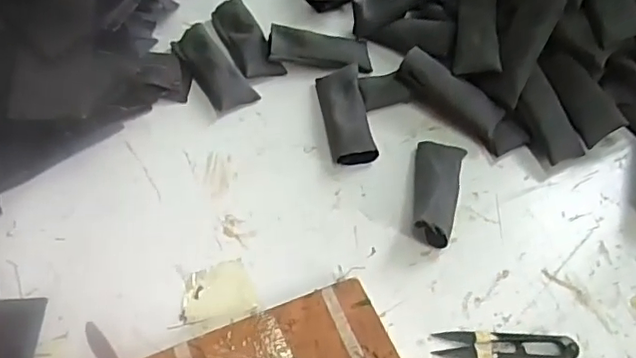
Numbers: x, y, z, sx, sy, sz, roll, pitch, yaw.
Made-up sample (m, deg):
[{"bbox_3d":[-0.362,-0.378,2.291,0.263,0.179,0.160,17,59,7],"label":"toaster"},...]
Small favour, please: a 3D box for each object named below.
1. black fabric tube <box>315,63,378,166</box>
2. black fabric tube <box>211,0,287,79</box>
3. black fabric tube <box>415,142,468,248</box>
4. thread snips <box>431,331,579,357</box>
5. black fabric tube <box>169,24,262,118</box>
[{"bbox_3d":[0.026,-0.057,0.529,0.038,0.021,0.104,-5,54,-9],"label":"black fabric tube"},{"bbox_3d":[-0.073,-0.139,0.577,0.040,0.024,0.099,-21,58,-19],"label":"black fabric tube"},{"bbox_3d":[0.097,0.006,0.486,0.039,0.025,0.102,16,53,6],"label":"black fabric tube"},{"bbox_3d":[0.134,0.119,0.419,0.099,0.011,0.022,3,53,-3],"label":"thread snips"},{"bbox_3d":[-0.098,-0.108,0.552,0.042,0.025,0.099,-26,60,-22],"label":"black fabric tube"}]

